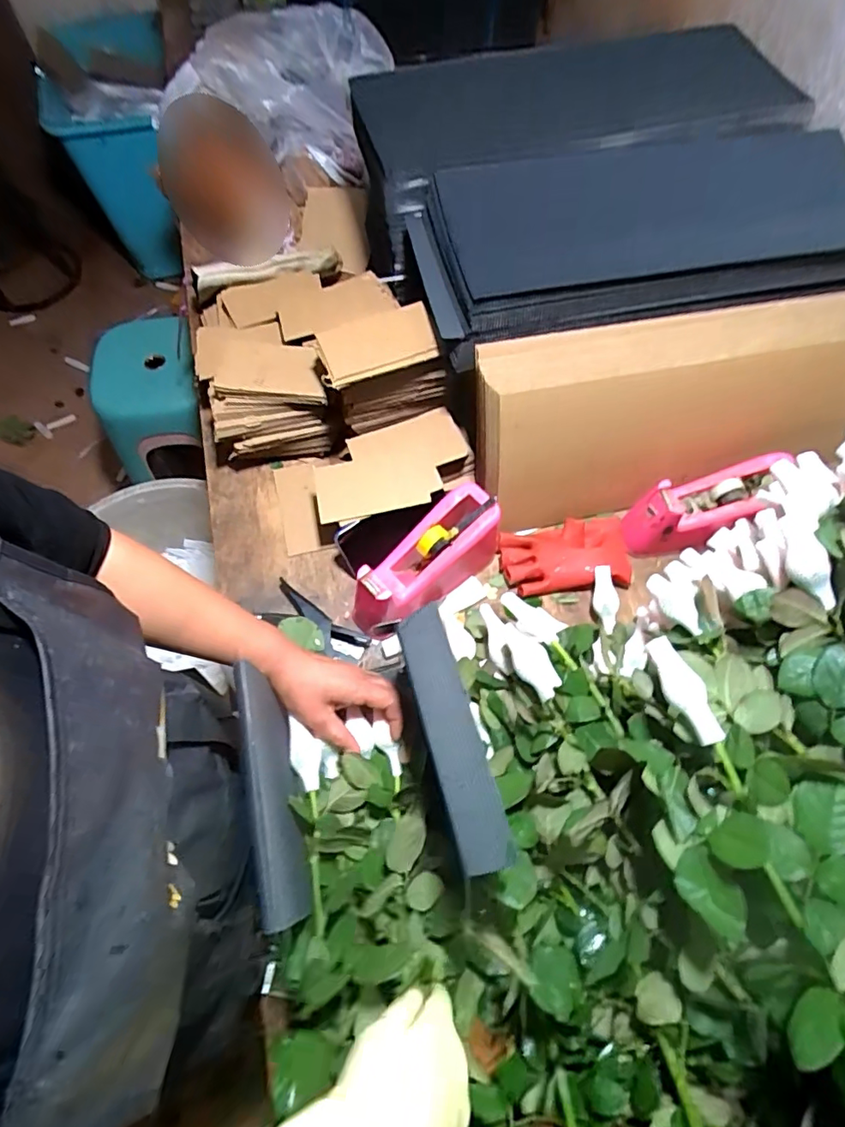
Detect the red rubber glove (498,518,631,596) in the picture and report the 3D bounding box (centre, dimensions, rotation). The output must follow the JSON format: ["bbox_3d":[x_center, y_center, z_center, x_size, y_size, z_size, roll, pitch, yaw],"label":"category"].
[{"bbox_3d":[0.187,-0.009,0.699,0.165,0.032,0.095,-12,66,-7],"label":"red rubber glove"}]

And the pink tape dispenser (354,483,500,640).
[{"bbox_3d":[0.002,0.003,0.656,0.202,0.096,0.074,-41,72,-18],"label":"pink tape dispenser"}]

